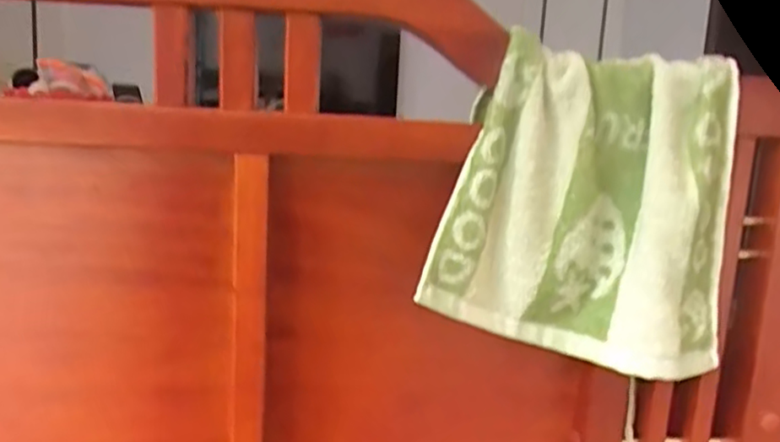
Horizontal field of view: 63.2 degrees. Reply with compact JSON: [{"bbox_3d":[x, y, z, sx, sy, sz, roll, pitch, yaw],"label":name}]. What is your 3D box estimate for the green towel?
[{"bbox_3d":[0.163,-0.008,0.527,0.251,0.252,0.051,2,9,-8],"label":"green towel"}]

